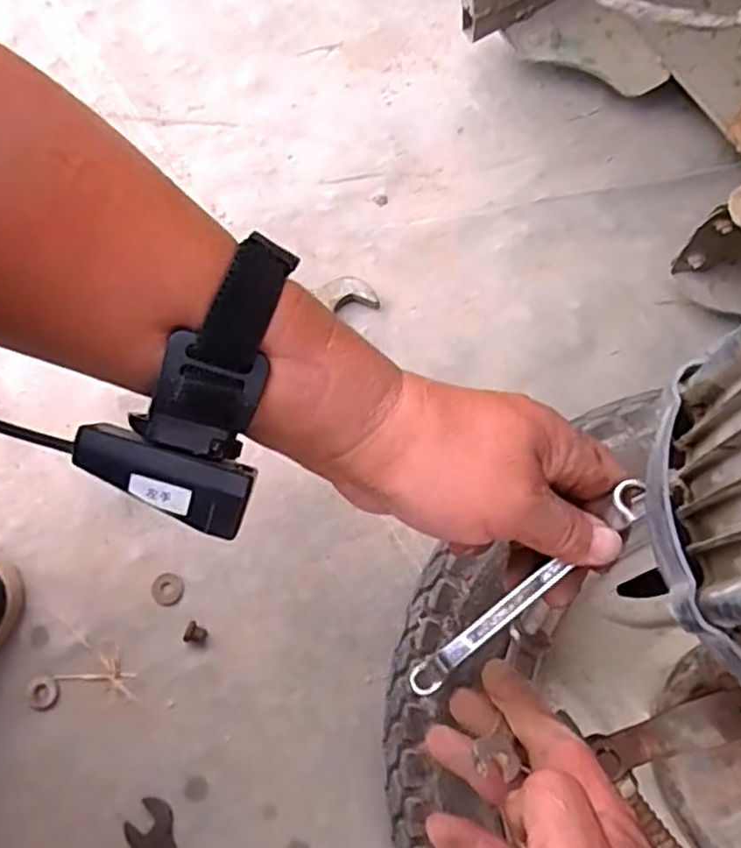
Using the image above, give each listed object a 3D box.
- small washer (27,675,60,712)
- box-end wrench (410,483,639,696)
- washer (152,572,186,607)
[{"bbox_3d":[-0.223,0.183,0.477,0.021,0.004,0.022,-1,71,1],"label":"small washer"},{"bbox_3d":[0.069,0.075,0.314,0.138,0.009,0.014,-45,74,11],"label":"box-end wrench"},{"bbox_3d":[-0.145,0.118,0.501,0.023,0.004,0.023,26,74,10],"label":"washer"}]

